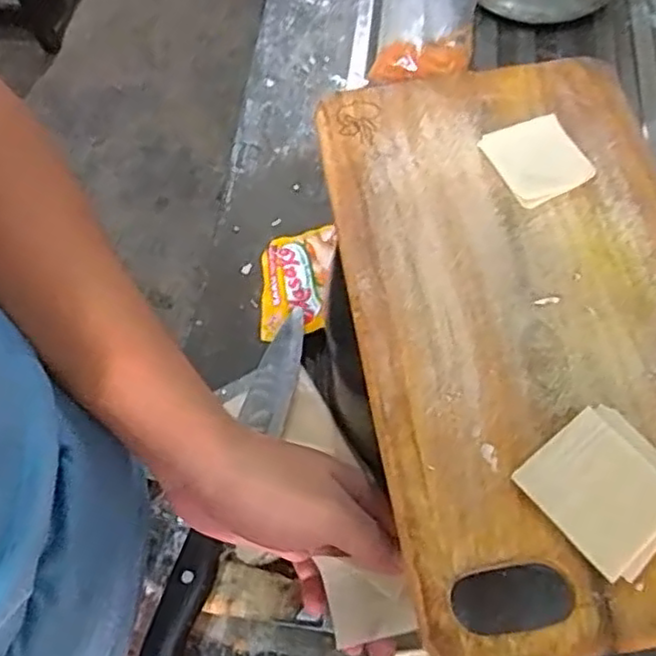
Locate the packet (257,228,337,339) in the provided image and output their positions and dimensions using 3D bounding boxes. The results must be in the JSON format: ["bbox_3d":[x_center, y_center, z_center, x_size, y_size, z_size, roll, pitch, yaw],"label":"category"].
[{"bbox_3d":[-0.024,-0.034,0.518,0.060,0.010,0.083,-7,68,19],"label":"packet"}]

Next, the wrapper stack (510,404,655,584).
[{"bbox_3d":[0.119,0.067,0.289,0.057,0.009,0.059,-37,67,-15],"label":"wrapper stack"}]

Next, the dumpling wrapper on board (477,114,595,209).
[{"bbox_3d":[0.114,-0.093,0.377,0.046,0.006,0.049,-23,64,-9],"label":"dumpling wrapper on board"}]

